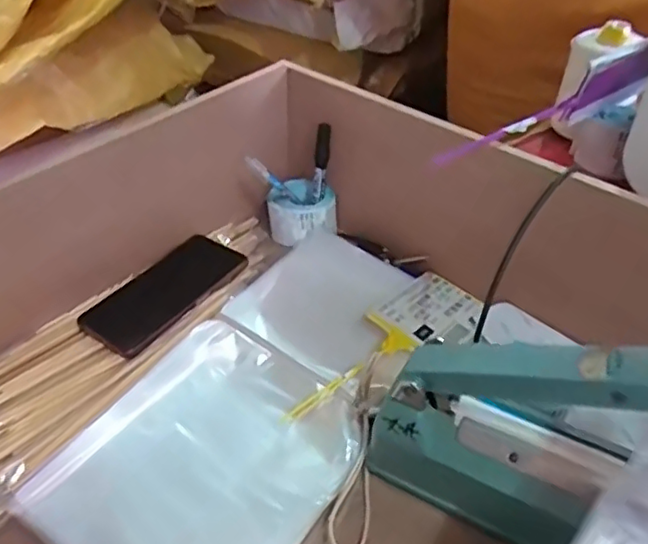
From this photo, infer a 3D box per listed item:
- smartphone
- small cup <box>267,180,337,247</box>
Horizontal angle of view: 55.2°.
[{"bbox_3d":[-0.153,0.014,0.619,0.088,0.014,0.173,23,48,26],"label":"smartphone"},{"bbox_3d":[-0.026,-0.071,0.710,0.074,0.055,0.061,-9,42,-7],"label":"small cup"}]

